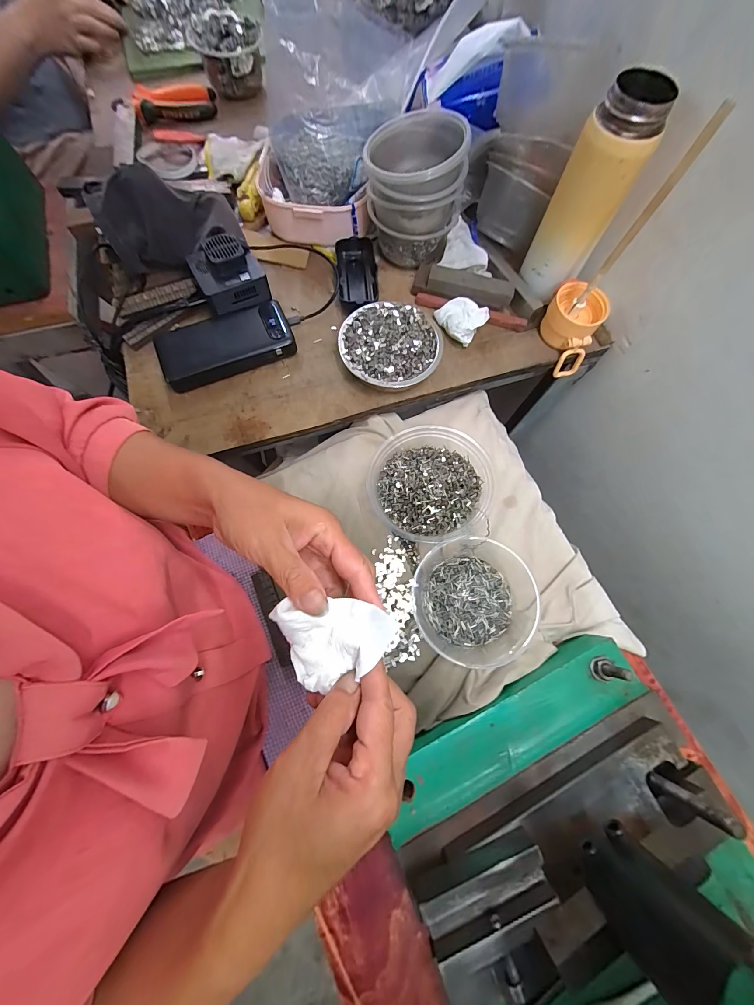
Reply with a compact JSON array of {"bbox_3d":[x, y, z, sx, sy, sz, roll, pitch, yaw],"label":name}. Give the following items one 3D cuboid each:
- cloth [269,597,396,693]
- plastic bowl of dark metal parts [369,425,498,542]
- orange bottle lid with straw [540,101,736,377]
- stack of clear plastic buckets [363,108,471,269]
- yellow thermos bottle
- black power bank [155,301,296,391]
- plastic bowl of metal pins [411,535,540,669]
[{"bbox_3d":[-0.023,0.081,0.205,0.066,0.015,0.058,-14,99,1],"label":"cloth"},{"bbox_3d":[0.062,-0.015,0.387,0.135,0.058,0.124,1,73,-2],"label":"plastic bowl of dark metal parts"},{"bbox_3d":[0.248,-0.244,0.361,0.072,0.226,0.072,1,73,-2],"label":"orange bottle lid with straw"},{"bbox_3d":[0.044,-0.380,0.415,0.111,0.102,0.109,6,72,0],"label":"stack of clear plastic buckets"},{"bbox_3d":[0.226,-0.326,0.381,0.064,0.192,0.065,26,73,6],"label":"yellow thermos bottle"},{"bbox_3d":[-0.182,-0.191,0.415,0.154,0.031,0.070,-21,75,-8],"label":"black power bank"},{"bbox_3d":[0.109,0.100,0.361,0.141,0.048,0.124,-13,74,-6],"label":"plastic bowl of metal pins"}]

